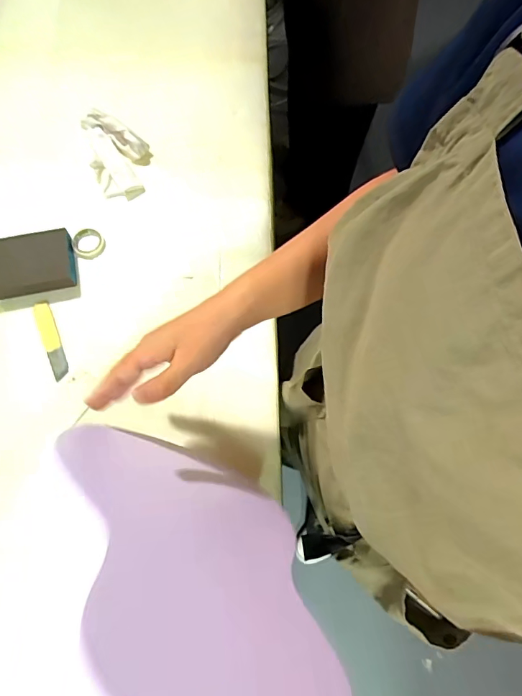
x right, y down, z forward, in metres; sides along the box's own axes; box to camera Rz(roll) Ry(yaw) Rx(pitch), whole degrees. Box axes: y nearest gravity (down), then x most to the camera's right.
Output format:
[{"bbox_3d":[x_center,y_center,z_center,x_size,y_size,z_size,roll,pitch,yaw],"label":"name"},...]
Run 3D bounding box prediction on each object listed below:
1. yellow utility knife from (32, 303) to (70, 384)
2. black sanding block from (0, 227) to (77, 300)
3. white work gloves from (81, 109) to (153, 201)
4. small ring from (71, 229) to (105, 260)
[{"bbox_3d":[-0.246,-0.011,0.507,0.019,0.007,0.099,-23,73,-9],"label":"yellow utility knife"},{"bbox_3d":[-0.278,-0.102,0.524,0.099,0.028,0.071,-13,72,-6],"label":"black sanding block"},{"bbox_3d":[-0.191,-0.263,0.586,0.078,0.036,0.129,-14,72,-7],"label":"white work gloves"},{"bbox_3d":[-0.218,-0.131,0.551,0.039,0.015,0.038,1,71,-2],"label":"small ring"}]

